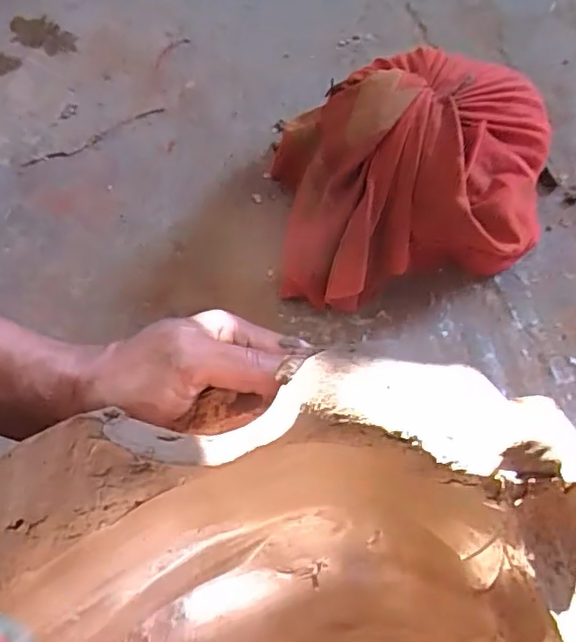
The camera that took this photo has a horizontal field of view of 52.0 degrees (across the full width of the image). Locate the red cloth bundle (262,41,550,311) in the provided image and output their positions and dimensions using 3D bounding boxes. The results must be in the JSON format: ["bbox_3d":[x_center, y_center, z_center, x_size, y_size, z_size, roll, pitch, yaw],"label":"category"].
[{"bbox_3d":[0.086,-0.122,0.441,0.216,0.106,0.187,-16,67,-4],"label":"red cloth bundle"}]

